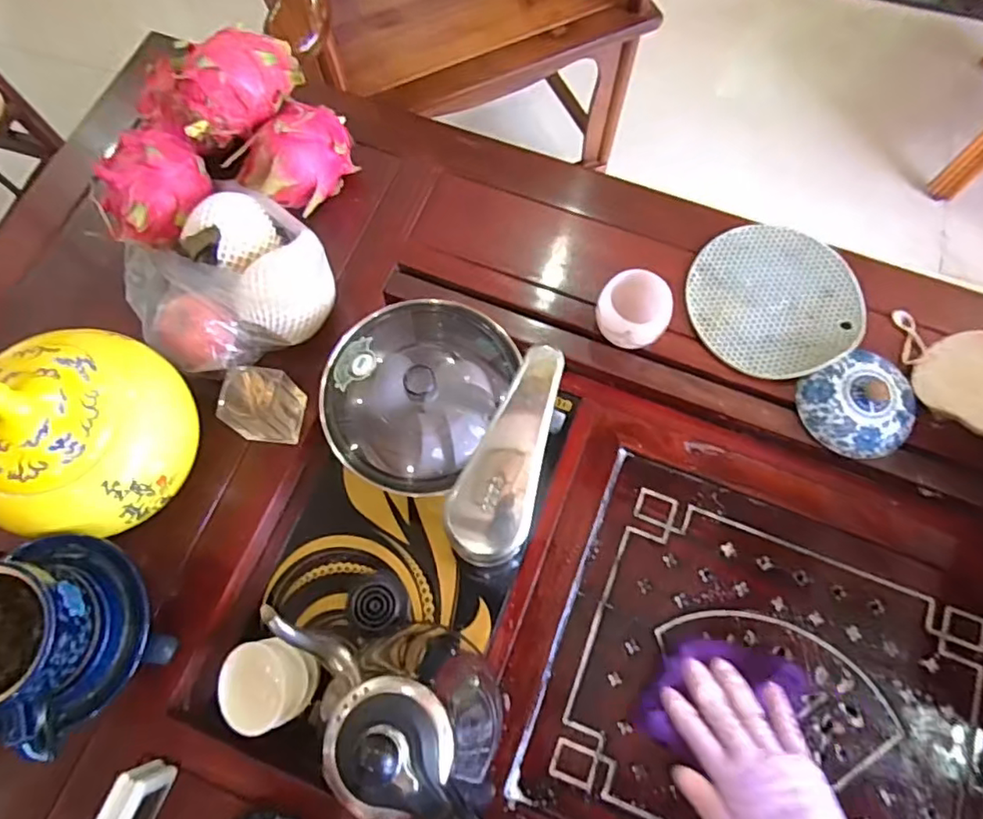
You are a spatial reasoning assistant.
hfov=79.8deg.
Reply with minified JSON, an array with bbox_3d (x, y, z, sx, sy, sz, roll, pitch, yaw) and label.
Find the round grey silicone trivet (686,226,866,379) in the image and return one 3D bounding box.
[{"bbox_3d":[0.271,-0.107,0.564,0.159,0.013,0.155,0,72,2],"label":"round grey silicone trivet"}]

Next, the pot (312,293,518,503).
[{"bbox_3d":[-0.063,-0.010,0.511,0.141,0.114,0.154,0,72,2],"label":"pot"}]

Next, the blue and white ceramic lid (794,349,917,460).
[{"bbox_3d":[0.326,-0.004,0.517,0.089,0.028,0.087,0,72,2],"label":"blue and white ceramic lid"}]

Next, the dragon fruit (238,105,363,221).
[{"bbox_3d":[-0.180,-0.239,0.562,0.069,0.071,0.110,42,78,13],"label":"dragon fruit"}]

